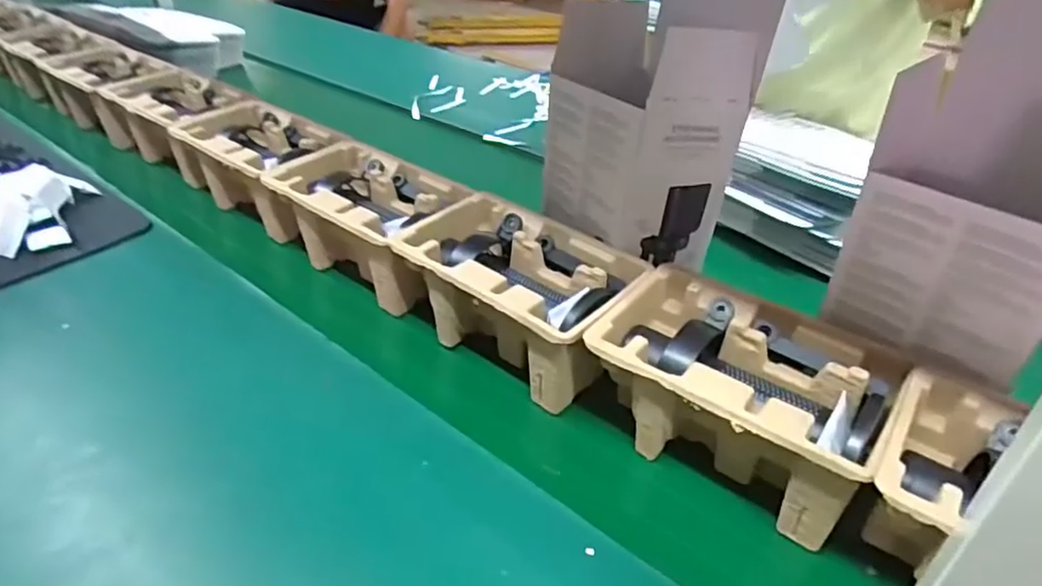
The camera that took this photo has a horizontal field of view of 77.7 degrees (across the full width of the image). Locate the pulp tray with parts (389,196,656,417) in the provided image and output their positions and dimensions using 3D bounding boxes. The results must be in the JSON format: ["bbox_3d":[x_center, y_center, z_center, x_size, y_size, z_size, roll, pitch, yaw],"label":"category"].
[{"bbox_3d":[0.002,0.007,0.655,0.233,0.110,0.150,24,44,35],"label":"pulp tray with parts"}]

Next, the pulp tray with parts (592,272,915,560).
[{"bbox_3d":[0.186,0.082,0.541,0.234,0.104,0.148,22,46,31],"label":"pulp tray with parts"}]

